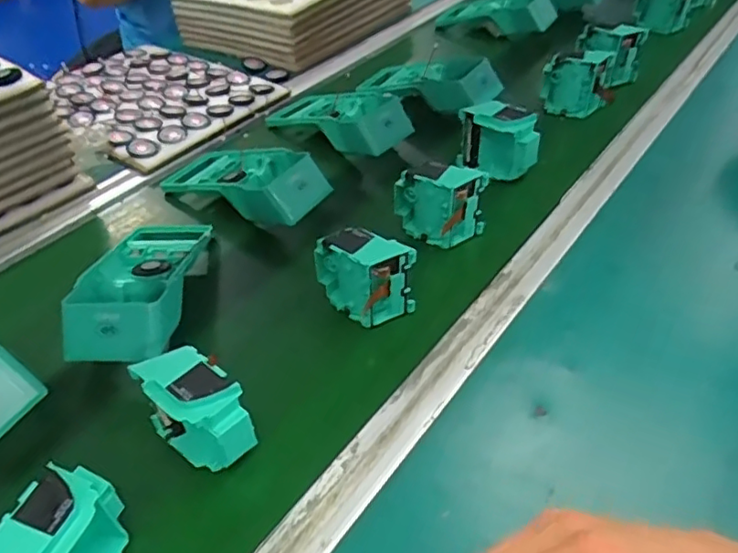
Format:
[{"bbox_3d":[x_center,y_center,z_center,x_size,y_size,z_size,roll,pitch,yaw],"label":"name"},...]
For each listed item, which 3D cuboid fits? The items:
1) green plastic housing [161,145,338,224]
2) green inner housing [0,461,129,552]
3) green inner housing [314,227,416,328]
[{"bbox_3d":[-0.134,-0.106,0.655,0.190,0.048,0.088,22,48,24],"label":"green plastic housing"},{"bbox_3d":[-0.176,0.160,0.355,0.045,0.081,0.078,17,46,20],"label":"green inner housing"},{"bbox_3d":[-0.004,0.002,0.522,0.075,0.084,0.041,32,53,32],"label":"green inner housing"}]

